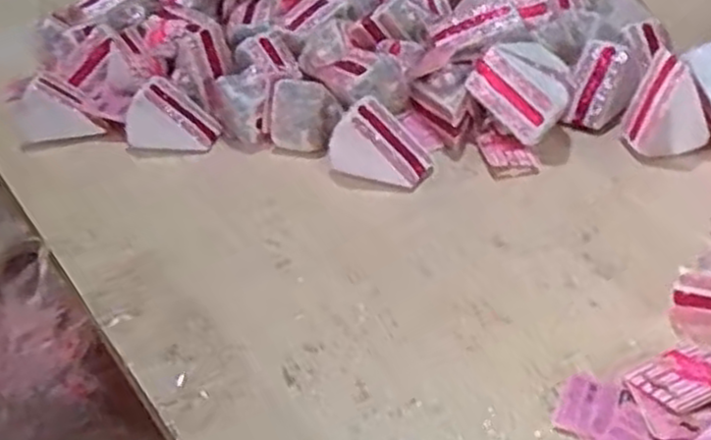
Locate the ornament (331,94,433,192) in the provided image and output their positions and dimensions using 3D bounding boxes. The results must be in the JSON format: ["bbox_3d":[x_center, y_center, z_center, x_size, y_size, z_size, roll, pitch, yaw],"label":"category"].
[{"bbox_3d":[0.024,-0.074,0.724,0.091,0.064,0.052,11,39,22],"label":"ornament"}]

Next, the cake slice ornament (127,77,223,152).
[{"bbox_3d":[-0.195,-0.115,0.813,0.096,0.061,0.059,3,36,10],"label":"cake slice ornament"}]

